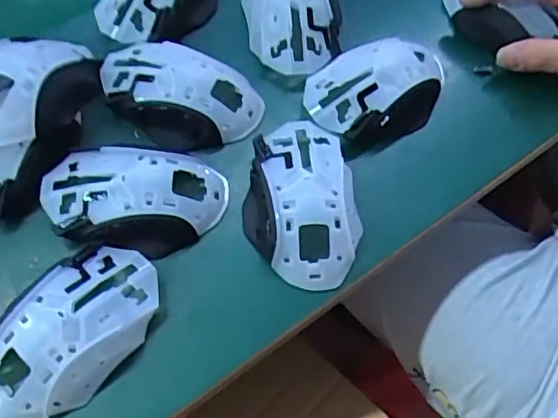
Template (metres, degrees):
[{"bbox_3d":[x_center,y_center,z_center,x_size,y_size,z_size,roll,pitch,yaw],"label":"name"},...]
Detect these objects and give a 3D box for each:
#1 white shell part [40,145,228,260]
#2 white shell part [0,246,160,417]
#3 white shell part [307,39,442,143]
[{"bbox_3d":[-0.097,-0.007,0.374,0.117,0.032,0.067,0,63,0],"label":"white shell part"},{"bbox_3d":[-0.123,0.072,0.336,0.062,0.032,0.115,34,68,15],"label":"white shell part"},{"bbox_3d":[0.077,-0.090,0.417,0.110,0.030,0.068,-21,65,-10],"label":"white shell part"}]

